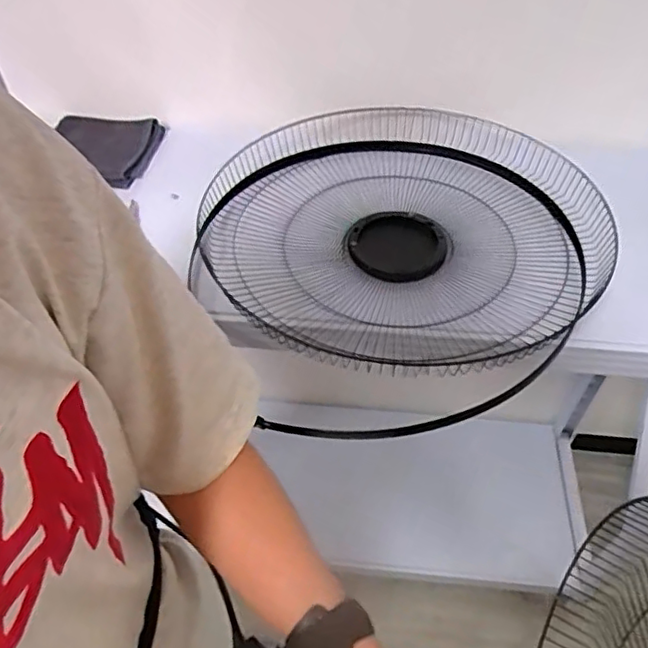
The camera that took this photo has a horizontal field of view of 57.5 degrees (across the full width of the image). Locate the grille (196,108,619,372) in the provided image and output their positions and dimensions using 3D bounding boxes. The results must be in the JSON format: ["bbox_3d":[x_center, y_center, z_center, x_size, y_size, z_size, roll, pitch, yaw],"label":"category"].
[{"bbox_3d":[0.100,-0.131,0.777,0.473,0.075,0.471,0,48,1],"label":"grille"}]

